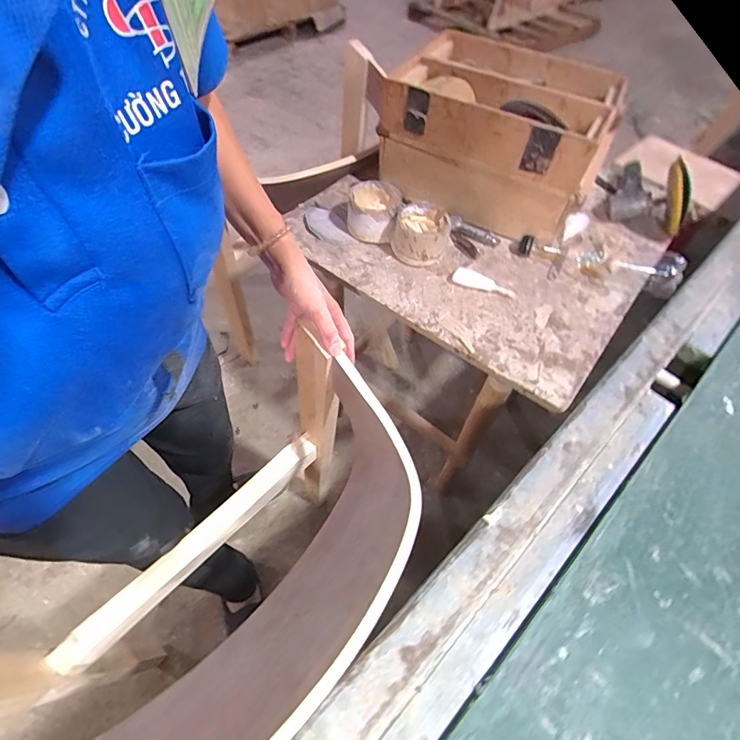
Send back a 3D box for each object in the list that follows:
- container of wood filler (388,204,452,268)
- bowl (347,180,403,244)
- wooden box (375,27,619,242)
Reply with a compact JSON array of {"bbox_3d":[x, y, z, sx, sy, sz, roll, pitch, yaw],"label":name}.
[{"bbox_3d":[0.078,-0.212,0.660,0.087,0.056,0.088,9,55,6],"label":"container of wood filler"},{"bbox_3d":[0.007,-0.257,0.689,0.085,0.060,0.092,5,55,3],"label":"bowl"},{"bbox_3d":[0.214,-0.390,0.703,0.322,0.171,0.267,22,57,14],"label":"wooden box"}]

